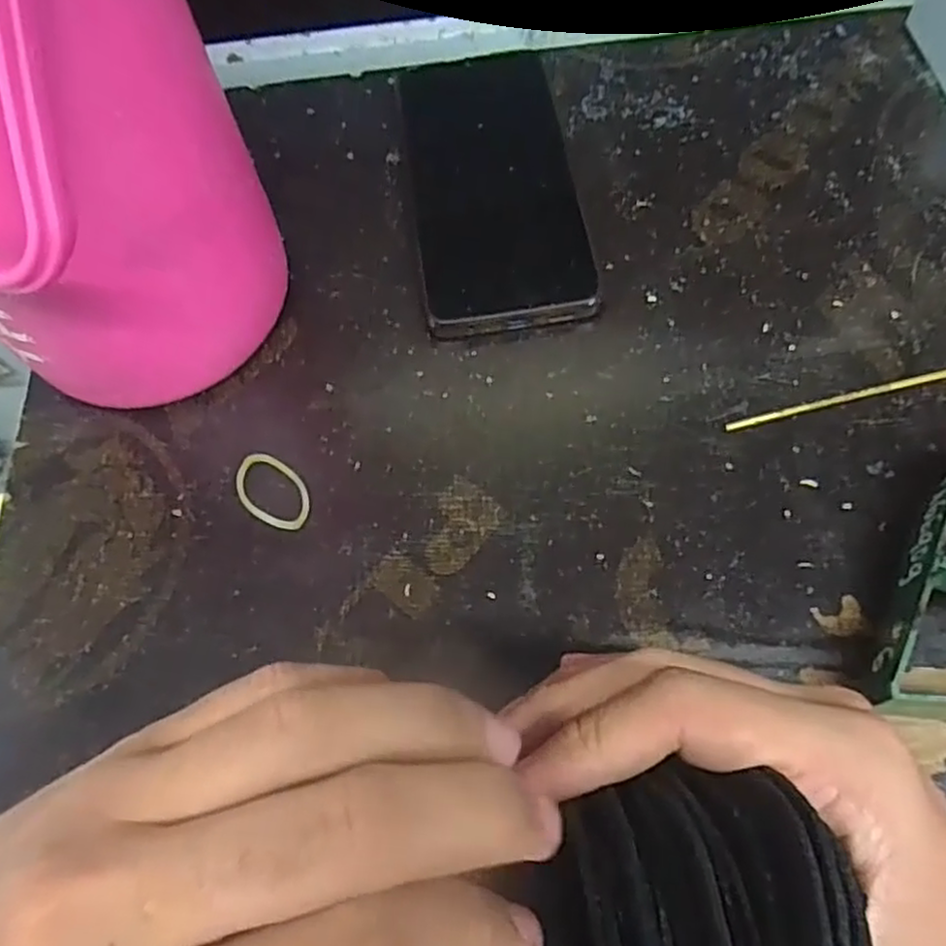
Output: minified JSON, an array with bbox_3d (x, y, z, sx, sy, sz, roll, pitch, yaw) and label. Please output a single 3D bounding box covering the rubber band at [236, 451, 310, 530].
[{"bbox_3d":[-0.076,0.007,0.272,0.037,0.004,0.022,38,72,20],"label":"rubber band"}]

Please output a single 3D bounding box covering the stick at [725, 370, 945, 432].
[{"bbox_3d":[0.148,-0.031,0.276,0.106,0.004,0.004,-13,64,-3],"label":"stick"}]

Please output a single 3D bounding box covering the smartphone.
[{"bbox_3d":[0.009,-0.130,0.328,0.071,0.014,0.155,-9,64,0],"label":"smartphone"}]

